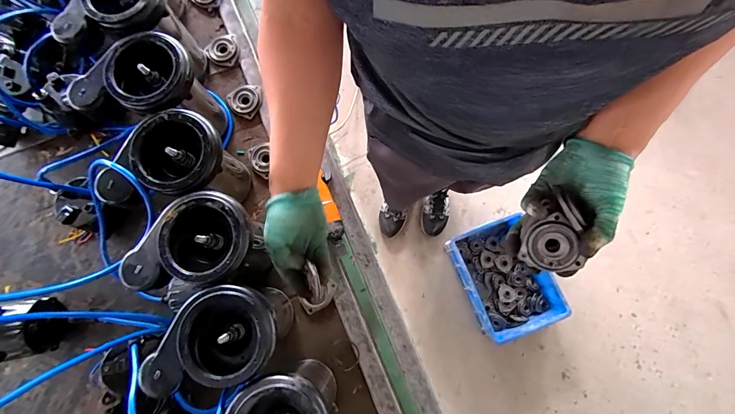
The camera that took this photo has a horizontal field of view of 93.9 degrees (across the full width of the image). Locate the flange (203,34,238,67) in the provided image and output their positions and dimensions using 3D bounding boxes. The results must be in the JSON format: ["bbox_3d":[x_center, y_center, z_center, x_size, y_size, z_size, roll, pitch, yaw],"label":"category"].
[{"bbox_3d":[-0.288,-0.311,0.685,0.062,0.013,0.060,0,79,0],"label":"flange"}]

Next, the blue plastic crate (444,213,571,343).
[{"bbox_3d":[0.511,0.262,1.295,0.297,0.138,0.404,-23,80,-3],"label":"blue plastic crate"}]

